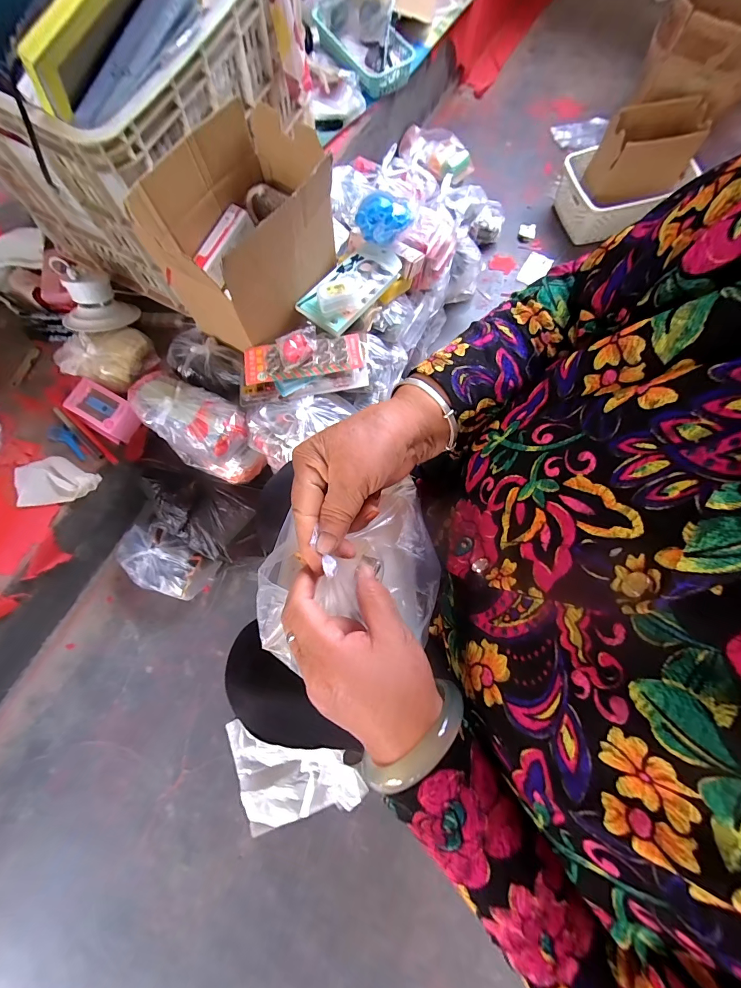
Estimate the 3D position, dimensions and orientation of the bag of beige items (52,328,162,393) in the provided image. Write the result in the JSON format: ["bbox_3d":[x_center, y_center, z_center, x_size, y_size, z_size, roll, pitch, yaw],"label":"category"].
[{"bbox_3d":[-0.477,-0.254,0.657,0.142,0.060,0.117,18,79,5],"label":"bag of beige items"}]

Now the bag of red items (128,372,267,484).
[{"bbox_3d":[-0.300,-0.113,0.632,0.208,0.128,0.113,25,79,6],"label":"bag of red items"}]

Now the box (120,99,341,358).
[{"bbox_3d":[-0.176,-0.378,0.543,0.182,0.179,0.242,30,80,7],"label":"box"}]

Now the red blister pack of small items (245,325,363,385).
[{"bbox_3d":[-0.105,-0.216,0.559,0.185,0.040,0.074,-11,78,-2],"label":"red blister pack of small items"}]

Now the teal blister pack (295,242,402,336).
[{"bbox_3d":[-0.032,-0.353,0.600,0.095,0.046,0.180,36,81,8],"label":"teal blister pack"}]

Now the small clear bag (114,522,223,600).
[{"bbox_3d":[-0.411,0.130,0.743,0.185,0.104,0.115,22,78,5],"label":"small clear bag"}]

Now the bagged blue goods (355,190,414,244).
[{"bbox_3d":[0.022,-0.454,0.598,0.076,0.051,0.088,-39,80,-7],"label":"bagged blue goods"}]

